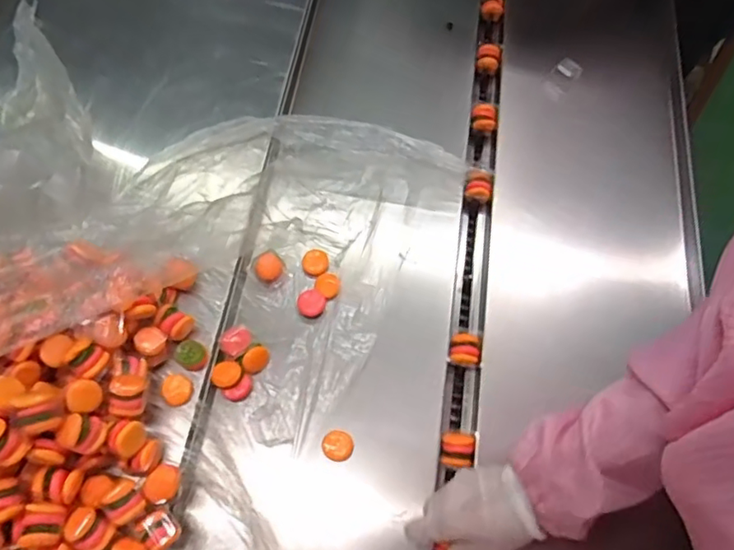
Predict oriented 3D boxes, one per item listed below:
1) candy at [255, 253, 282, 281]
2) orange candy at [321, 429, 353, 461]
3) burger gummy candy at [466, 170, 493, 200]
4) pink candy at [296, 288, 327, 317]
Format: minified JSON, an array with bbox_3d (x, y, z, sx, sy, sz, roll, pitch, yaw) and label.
[{"bbox_3d":[-0.108,-0.009,0.613,0.028,0.009,0.028,1,66,-2],"label":"candy"},{"bbox_3d":[-0.028,0.166,0.542,0.029,0.014,0.027,1,66,-2],"label":"orange candy"},{"bbox_3d":[0.135,-0.108,0.670,0.031,0.030,0.024,-1,66,-3],"label":"burger gummy candy"},{"bbox_3d":[-0.060,0.030,0.600,0.029,0.009,0.027,1,66,-2],"label":"pink candy"}]

